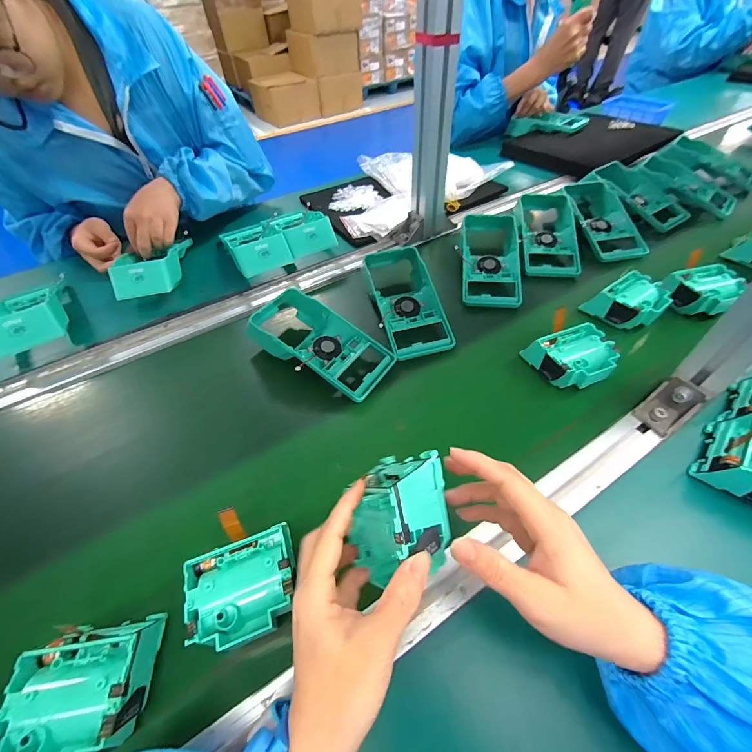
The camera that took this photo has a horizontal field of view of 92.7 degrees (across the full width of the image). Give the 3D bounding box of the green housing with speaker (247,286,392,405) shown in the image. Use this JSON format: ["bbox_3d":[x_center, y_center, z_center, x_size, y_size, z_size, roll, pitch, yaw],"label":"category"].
[{"bbox_3d":[-0.077,-0.043,0.441,0.190,0.052,0.093,27,55,25],"label":"green housing with speaker"}]

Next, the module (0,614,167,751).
[{"bbox_3d":[-0.193,0.207,0.236,0.075,0.037,0.078,-7,48,-3],"label":"module"}]

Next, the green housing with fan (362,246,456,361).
[{"bbox_3d":[0.038,-0.105,0.487,0.090,0.054,0.185,-15,49,-9],"label":"green housing with fan"}]

